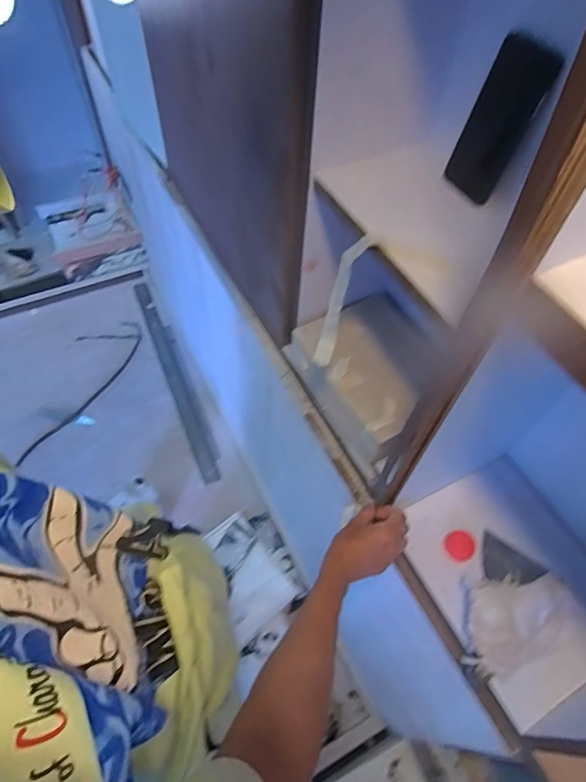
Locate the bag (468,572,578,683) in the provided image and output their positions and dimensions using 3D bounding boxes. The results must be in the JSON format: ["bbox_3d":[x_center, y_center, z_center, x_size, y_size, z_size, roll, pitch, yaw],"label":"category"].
[{"bbox_3d":[0.303,0.293,0.616,0.170,0.063,0.108,-17,59,-14],"label":"bag"}]

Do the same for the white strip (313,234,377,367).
[{"bbox_3d":[0.065,-0.113,0.610,0.049,0.191,0.069,14,57,7],"label":"white strip"}]

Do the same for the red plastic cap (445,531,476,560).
[{"bbox_3d":[0.249,0.229,0.694,0.043,0.005,0.041,1,56,-2],"label":"red plastic cap"}]

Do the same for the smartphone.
[{"bbox_3d":[0.245,-0.317,0.563,0.064,0.169,0.005,31,51,11],"label":"smartphone"}]

